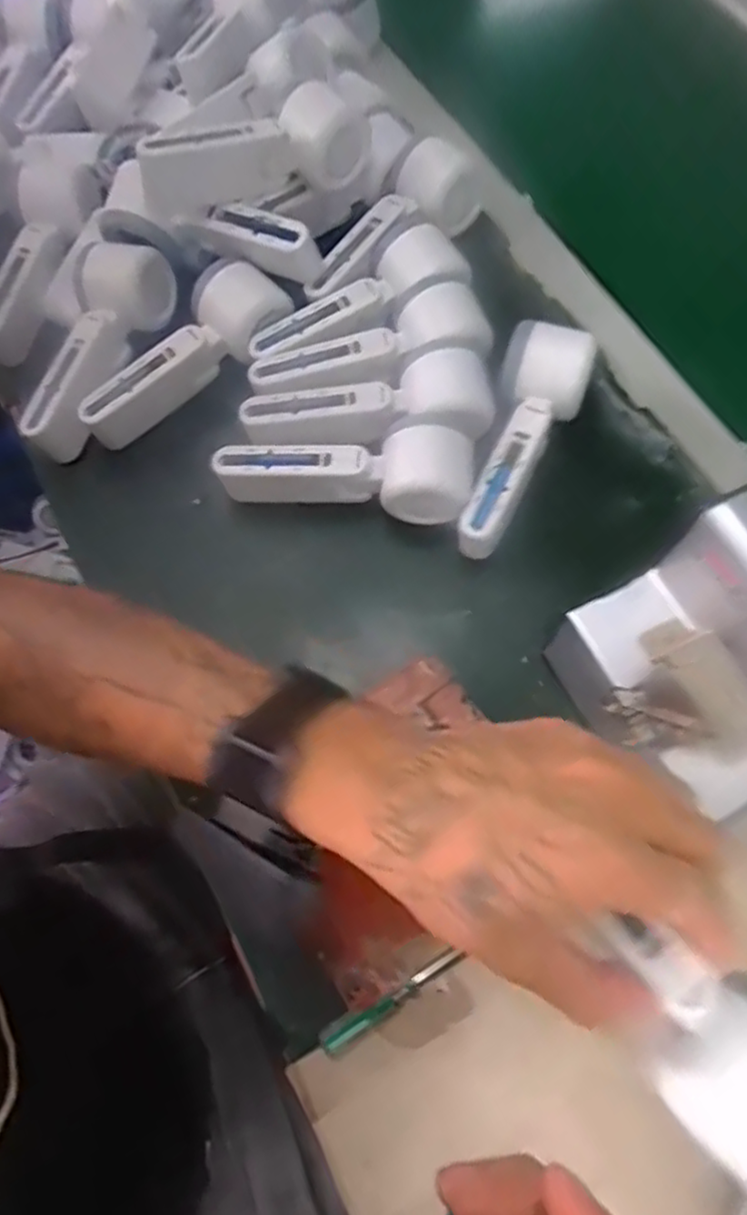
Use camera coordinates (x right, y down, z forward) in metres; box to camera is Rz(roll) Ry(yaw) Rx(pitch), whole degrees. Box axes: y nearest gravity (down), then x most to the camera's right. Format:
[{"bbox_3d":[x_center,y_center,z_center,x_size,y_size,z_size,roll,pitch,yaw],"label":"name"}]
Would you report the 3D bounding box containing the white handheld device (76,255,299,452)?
[{"bbox_3d":[-0.133,-0.176,0.481,0.161,0.045,0.052,-42,73,1],"label":"white handheld device"}]

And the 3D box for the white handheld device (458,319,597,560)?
[{"bbox_3d":[0.092,-0.109,0.450,0.055,0.041,0.156,23,86,10],"label":"white handheld device"}]

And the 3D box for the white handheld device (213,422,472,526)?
[{"bbox_3d":[-0.018,-0.090,0.452,0.160,0.048,0.047,7,70,5],"label":"white handheld device"}]

